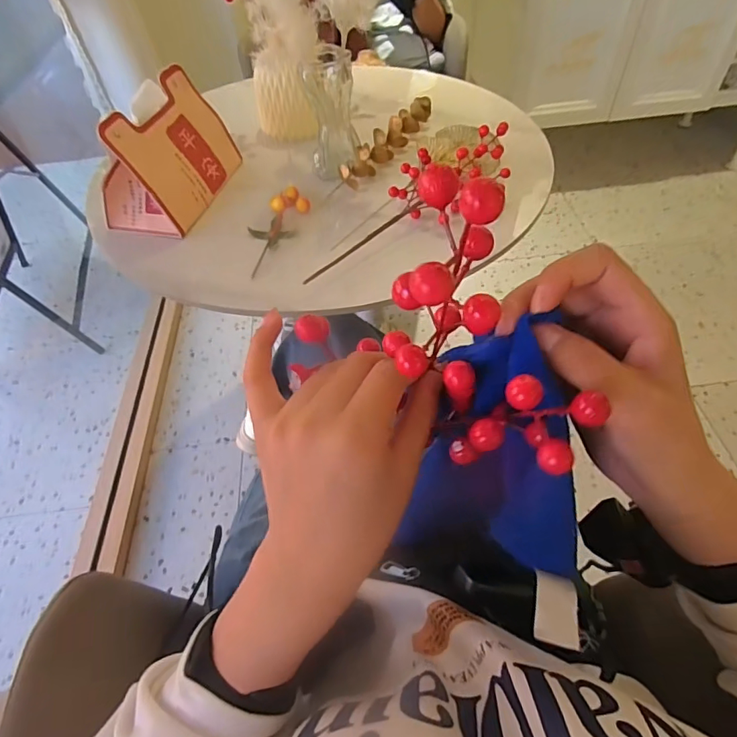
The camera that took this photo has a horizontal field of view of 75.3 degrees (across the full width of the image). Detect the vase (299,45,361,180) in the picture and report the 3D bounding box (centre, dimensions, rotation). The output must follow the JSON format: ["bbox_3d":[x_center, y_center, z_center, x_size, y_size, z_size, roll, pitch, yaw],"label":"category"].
[{"bbox_3d":[-0.049,-0.338,0.651,0.068,0.147,0.076,-8,51,-2],"label":"vase"}]

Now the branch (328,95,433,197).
[{"bbox_3d":[0.032,-0.330,0.700,0.042,0.039,0.260,22,56,21],"label":"branch"}]

